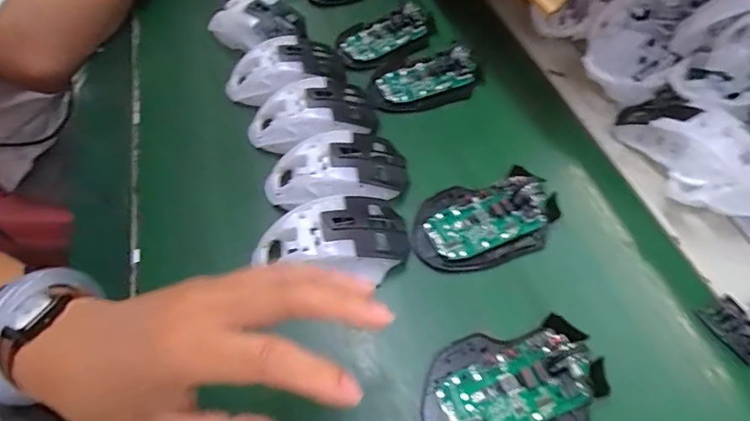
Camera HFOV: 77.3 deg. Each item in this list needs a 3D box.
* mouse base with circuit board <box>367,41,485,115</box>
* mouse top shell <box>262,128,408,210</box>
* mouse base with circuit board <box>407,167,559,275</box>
[{"bbox_3d":[0.048,-0.126,0.445,0.106,0.027,0.058,-18,58,-8],"label":"mouse base with circuit board"},{"bbox_3d":[-0.032,-0.033,0.378,0.111,0.029,0.062,-13,58,-5],"label":"mouse top shell"},{"bbox_3d":[0.084,0.005,0.356,0.111,0.018,0.069,-12,57,-5],"label":"mouse base with circuit board"}]

